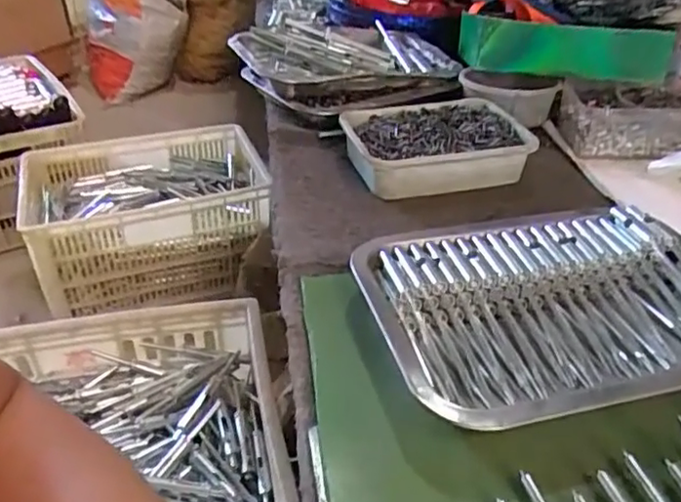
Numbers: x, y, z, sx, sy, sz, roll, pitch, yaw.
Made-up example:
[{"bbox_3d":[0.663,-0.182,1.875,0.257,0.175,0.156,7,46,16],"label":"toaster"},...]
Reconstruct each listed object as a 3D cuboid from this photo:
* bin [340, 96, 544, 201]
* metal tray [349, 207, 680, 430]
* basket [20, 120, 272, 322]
[{"bbox_3d":[0.095,-0.109,0.643,0.182,0.048,0.128,-10,37,-14],"label":"bin"},{"bbox_3d":[0.150,0.040,0.434,0.258,0.034,0.188,-9,37,-13],"label":"metal tray"},{"bbox_3d":[-0.386,-0.075,1.313,0.462,0.216,0.308,-12,38,-17],"label":"basket"}]

